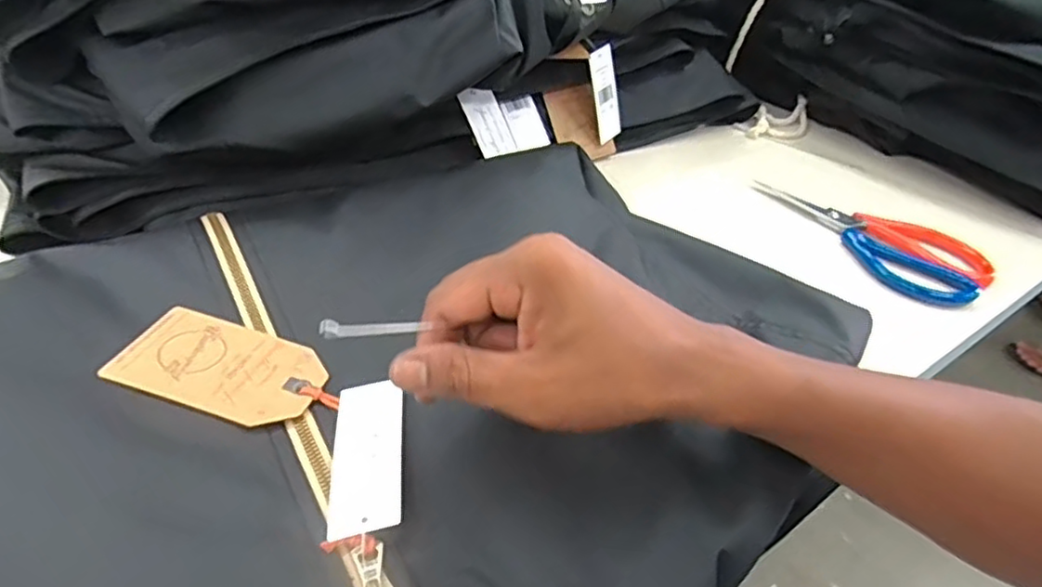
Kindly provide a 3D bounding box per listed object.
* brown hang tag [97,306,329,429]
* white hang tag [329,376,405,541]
[{"bbox_3d":[-0.153,0.038,0.330,0.098,0.004,0.056,17,38,6],"label":"brown hang tag"},{"bbox_3d":[-0.071,0.073,0.296,0.034,0.004,0.080,-17,42,5],"label":"white hang tag"}]

